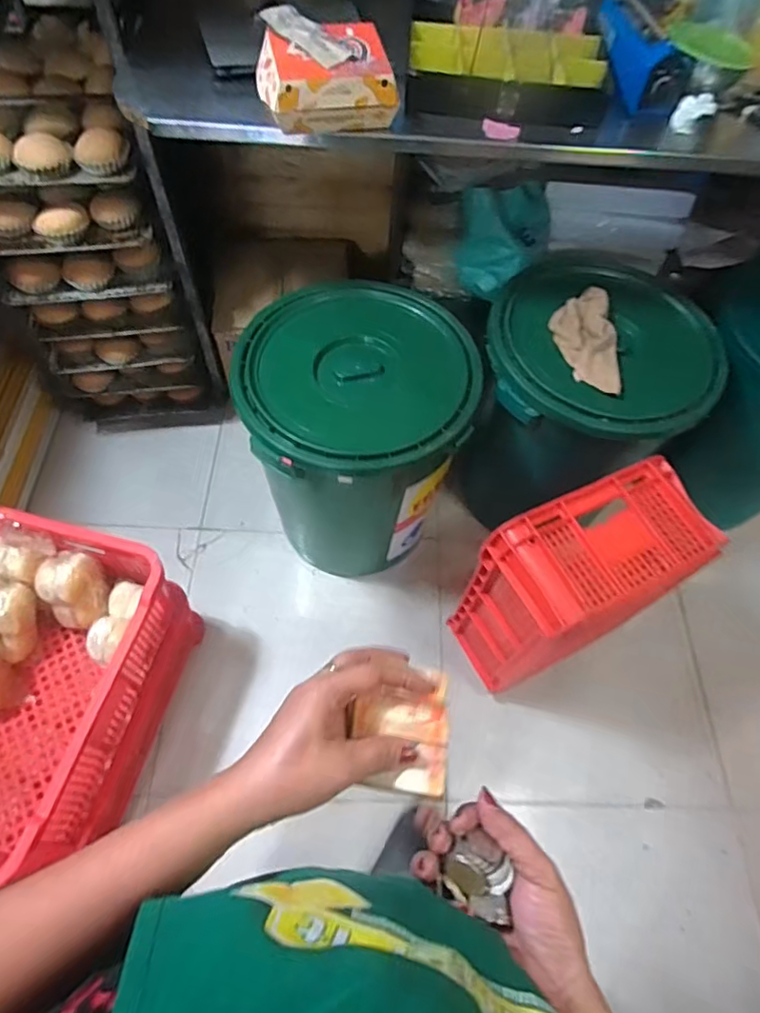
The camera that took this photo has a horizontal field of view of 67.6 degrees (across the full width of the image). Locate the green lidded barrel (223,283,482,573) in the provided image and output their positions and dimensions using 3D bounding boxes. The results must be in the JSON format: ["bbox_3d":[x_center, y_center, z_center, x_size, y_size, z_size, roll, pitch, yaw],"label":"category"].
[{"bbox_3d":[-0.052,-0.128,1.204,0.404,0.494,0.375,-6,61,-7],"label":"green lidded barrel"}]

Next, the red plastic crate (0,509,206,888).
[{"bbox_3d":[-0.600,0.306,0.984,0.361,0.247,0.505,15,61,5],"label":"red plastic crate"}]

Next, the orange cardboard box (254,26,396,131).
[{"bbox_3d":[-0.079,-0.597,0.795,0.177,0.075,0.126,-12,62,-10],"label":"orange cardboard box"}]

